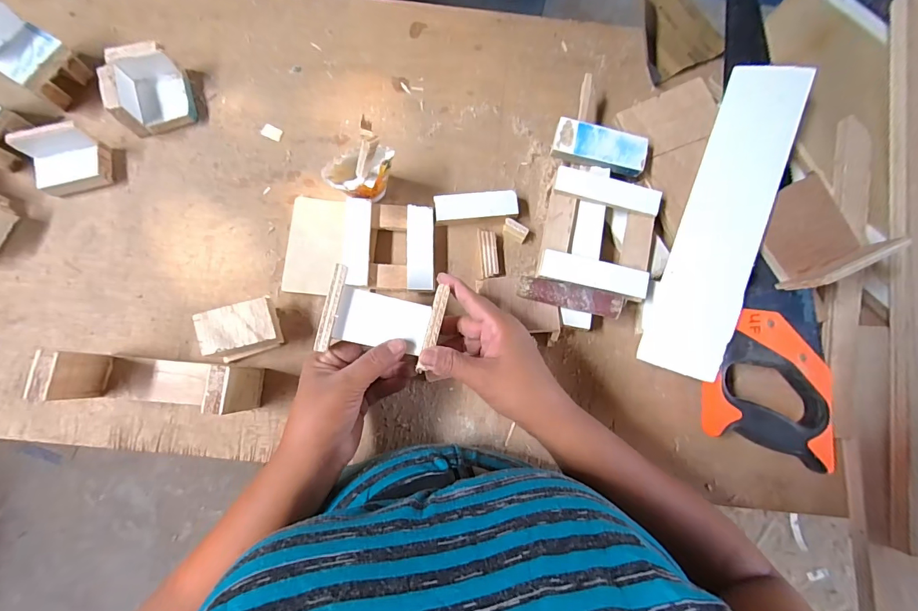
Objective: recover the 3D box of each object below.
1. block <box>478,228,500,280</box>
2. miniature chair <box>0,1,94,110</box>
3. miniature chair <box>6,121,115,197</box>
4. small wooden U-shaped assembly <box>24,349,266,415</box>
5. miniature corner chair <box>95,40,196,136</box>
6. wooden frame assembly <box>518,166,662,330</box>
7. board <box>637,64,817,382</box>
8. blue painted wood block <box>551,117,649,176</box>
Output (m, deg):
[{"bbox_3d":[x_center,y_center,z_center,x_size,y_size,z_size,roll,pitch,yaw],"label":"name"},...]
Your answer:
[{"bbox_3d":[0.031,-0.055,0.434,0.019,0.007,0.051,-5,82,-3],"label":"block"},{"bbox_3d":[-0.435,-0.250,0.413,0.056,0.079,0.062,29,81,2],"label":"miniature chair"},{"bbox_3d":[-0.397,-0.148,0.410,0.066,0.044,0.053,-15,82,-5],"label":"miniature chair"},{"bbox_3d":[-0.270,0.069,0.370,0.155,0.074,0.041,5,81,-2],"label":"small wooden U-shaped assembly"},{"bbox_3d":[-0.322,-0.223,0.428,0.067,0.046,0.068,-15,82,-5],"label":"miniature corner chair"},{"bbox_3d":[0.136,-0.056,0.422,0.115,0.045,0.153,20,81,1],"label":"wooden frame assembly"},{"bbox_3d":[0.265,-0.089,0.409,0.072,0.013,0.322,18,85,31],"label":"board"},{"bbox_3d":[0.144,-0.162,0.421,0.093,0.014,0.038,13,79,1],"label":"blue painted wood block"}]

